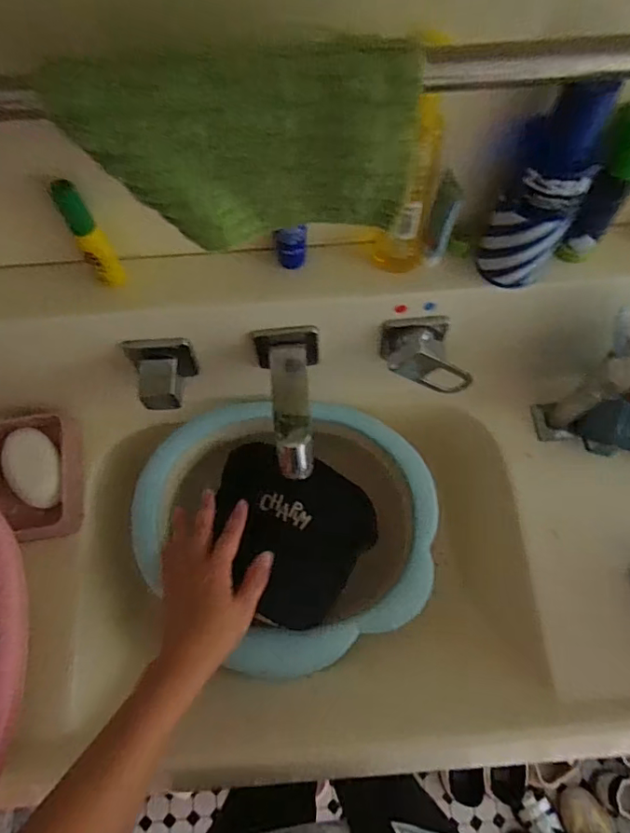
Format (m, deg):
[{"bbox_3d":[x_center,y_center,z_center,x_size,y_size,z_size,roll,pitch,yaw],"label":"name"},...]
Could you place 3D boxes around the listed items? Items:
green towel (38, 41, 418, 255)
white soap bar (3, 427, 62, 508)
[{"bbox_3d":[-0.034,-0.138,0.277,0.167,0.104,0.027,-5,70,-1],"label":"green towel"},{"bbox_3d":[-0.289,0.055,0.544,0.055,0.021,0.087,-27,72,-9],"label":"white soap bar"}]

